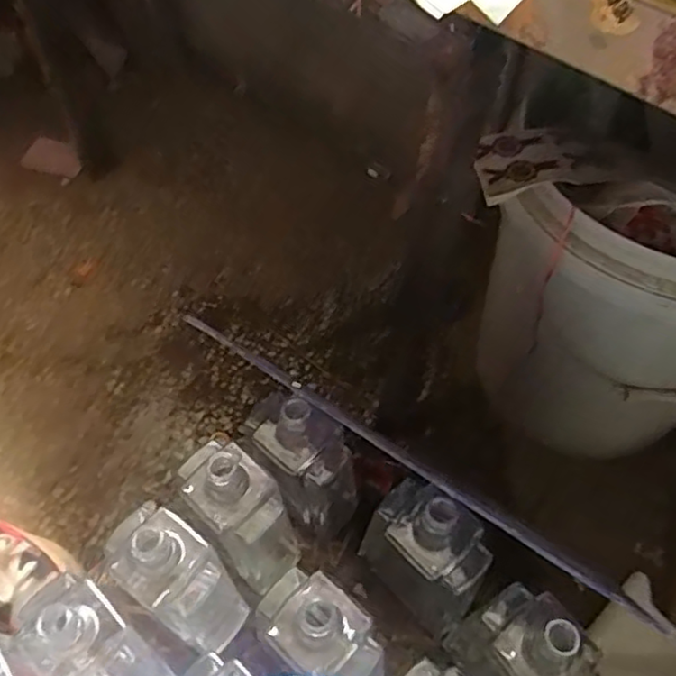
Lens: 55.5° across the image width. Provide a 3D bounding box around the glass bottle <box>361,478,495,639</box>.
[{"bbox_3d":[0.075,0.182,0.548,0.063,0.172,0.105,-40,64,-22],"label":"glass bottle"}]

